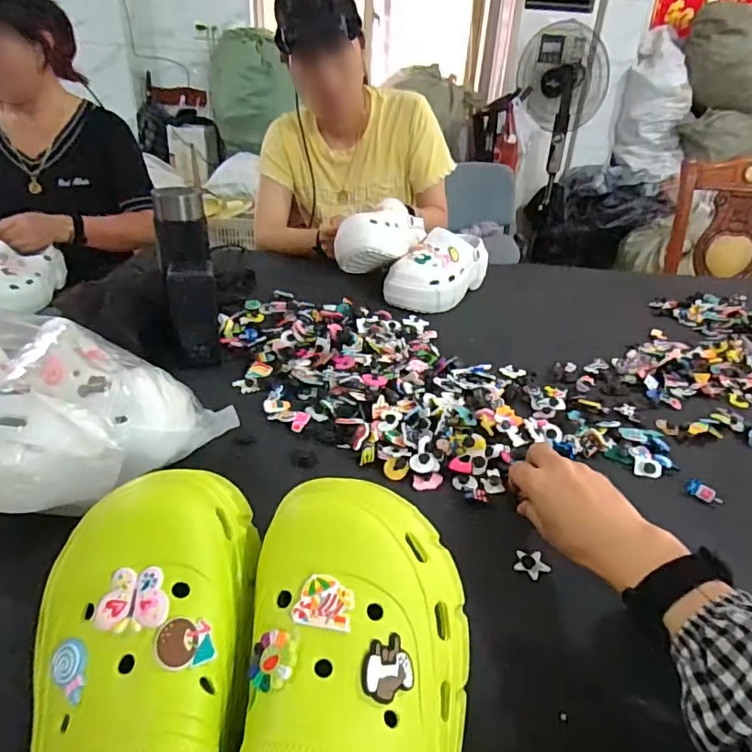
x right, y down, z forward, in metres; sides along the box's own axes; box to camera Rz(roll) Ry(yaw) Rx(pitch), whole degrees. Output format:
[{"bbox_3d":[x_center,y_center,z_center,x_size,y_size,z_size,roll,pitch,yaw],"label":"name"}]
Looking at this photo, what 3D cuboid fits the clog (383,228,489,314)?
[{"bbox_3d":[0.114,-0.196,0.930,0.106,0.096,0.212,22,35,28],"label":"clog"}]

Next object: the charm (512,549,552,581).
[{"bbox_3d":[0.131,0.156,0.432,0.029,0.007,0.028,15,32,19],"label":"charm"}]

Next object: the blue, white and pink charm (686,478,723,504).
[{"bbox_3d":[0.327,0.115,0.517,0.032,0.014,0.012,25,36,32],"label":"blue, white and pink charm"}]

